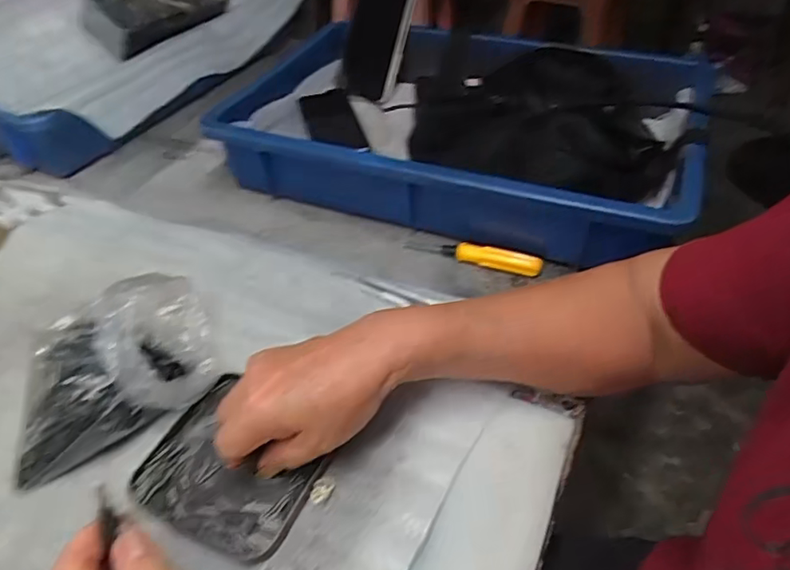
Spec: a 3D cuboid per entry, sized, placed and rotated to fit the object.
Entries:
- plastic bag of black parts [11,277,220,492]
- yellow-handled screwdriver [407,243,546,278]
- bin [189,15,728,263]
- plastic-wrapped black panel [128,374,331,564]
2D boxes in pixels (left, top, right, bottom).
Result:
[{"bbox_3d":[-0.185,0.050,0.368,0.138,0.075,0.090,-26,50,-24],"label":"plastic bag of black parts"},{"bbox_3d":[0.066,-0.026,0.485,0.114,0.016,0.015,14,46,14],"label":"yellow-handled screwdriver"},{"bbox_3d":[0.063,-0.157,0.567,0.416,0.087,0.277,16,47,16],"label":"bin"},{"bbox_3d":[-0.098,0.111,0.352,0.102,0.011,0.095,18,47,18],"label":"plastic-wrapped black panel"}]

